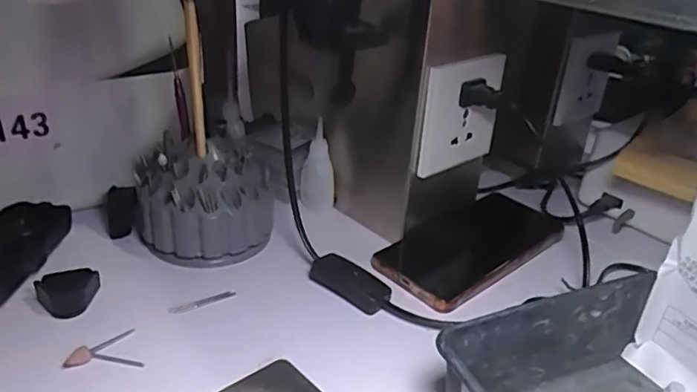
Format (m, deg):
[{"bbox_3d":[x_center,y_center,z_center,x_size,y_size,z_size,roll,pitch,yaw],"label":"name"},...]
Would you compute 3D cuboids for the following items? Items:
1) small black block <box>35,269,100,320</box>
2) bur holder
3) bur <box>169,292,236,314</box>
[{"bbox_3d":[-0.192,0.065,0.394,0.037,0.017,0.032,2,28,-6],"label":"small black block"},{"bbox_3d":[-0.117,-0.002,0.456,0.113,0.081,0.088,-6,30,-19],"label":"bur holder"},{"bbox_3d":[-0.101,0.074,0.404,0.048,0.004,0.006,-15,34,-32],"label":"bur"}]

